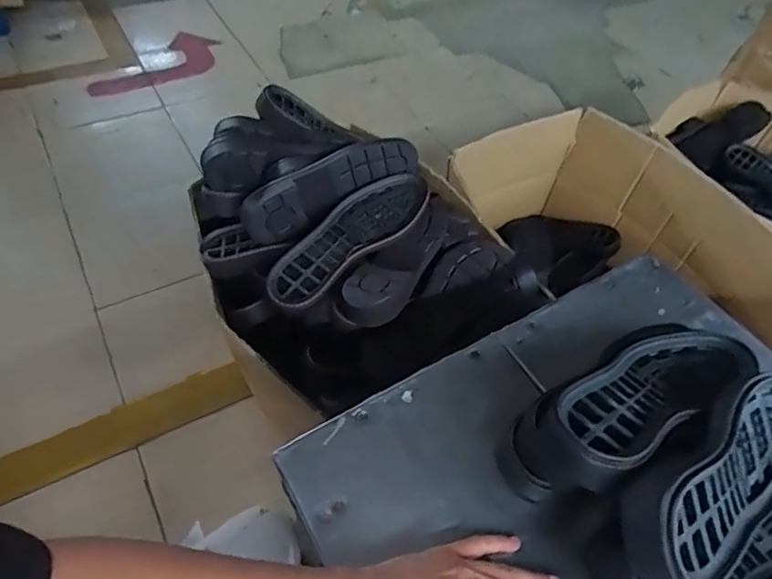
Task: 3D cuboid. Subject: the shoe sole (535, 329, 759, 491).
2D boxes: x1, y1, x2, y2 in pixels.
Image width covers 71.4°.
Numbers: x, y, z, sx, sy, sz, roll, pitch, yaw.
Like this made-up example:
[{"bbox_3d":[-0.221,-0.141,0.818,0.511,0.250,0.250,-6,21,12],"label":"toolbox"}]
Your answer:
[{"bbox_3d":[0.212,0.080,0.438,0.260,0.050,0.081,-17,53,-34],"label":"shoe sole"}]

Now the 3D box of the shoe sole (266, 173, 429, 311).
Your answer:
[{"bbox_3d":[-0.049,-0.073,0.747,0.278,0.046,0.094,-35,62,-29],"label":"shoe sole"}]

